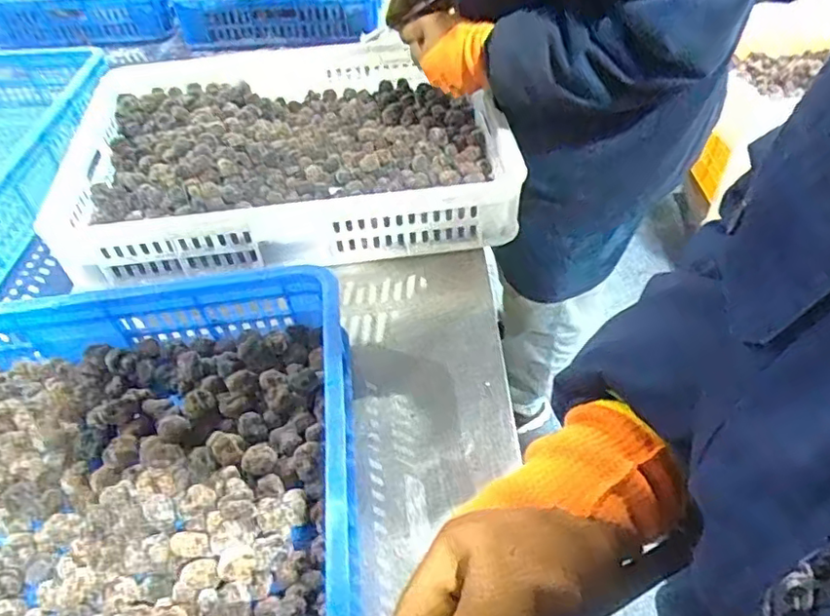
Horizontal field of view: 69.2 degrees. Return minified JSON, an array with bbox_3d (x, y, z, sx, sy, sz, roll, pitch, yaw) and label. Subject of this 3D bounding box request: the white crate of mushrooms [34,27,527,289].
[{"bbox_3d":[-0.186,-0.238,0.853,0.581,0.104,0.407,-8,48,-3],"label":"white crate of mushrooms"}]

